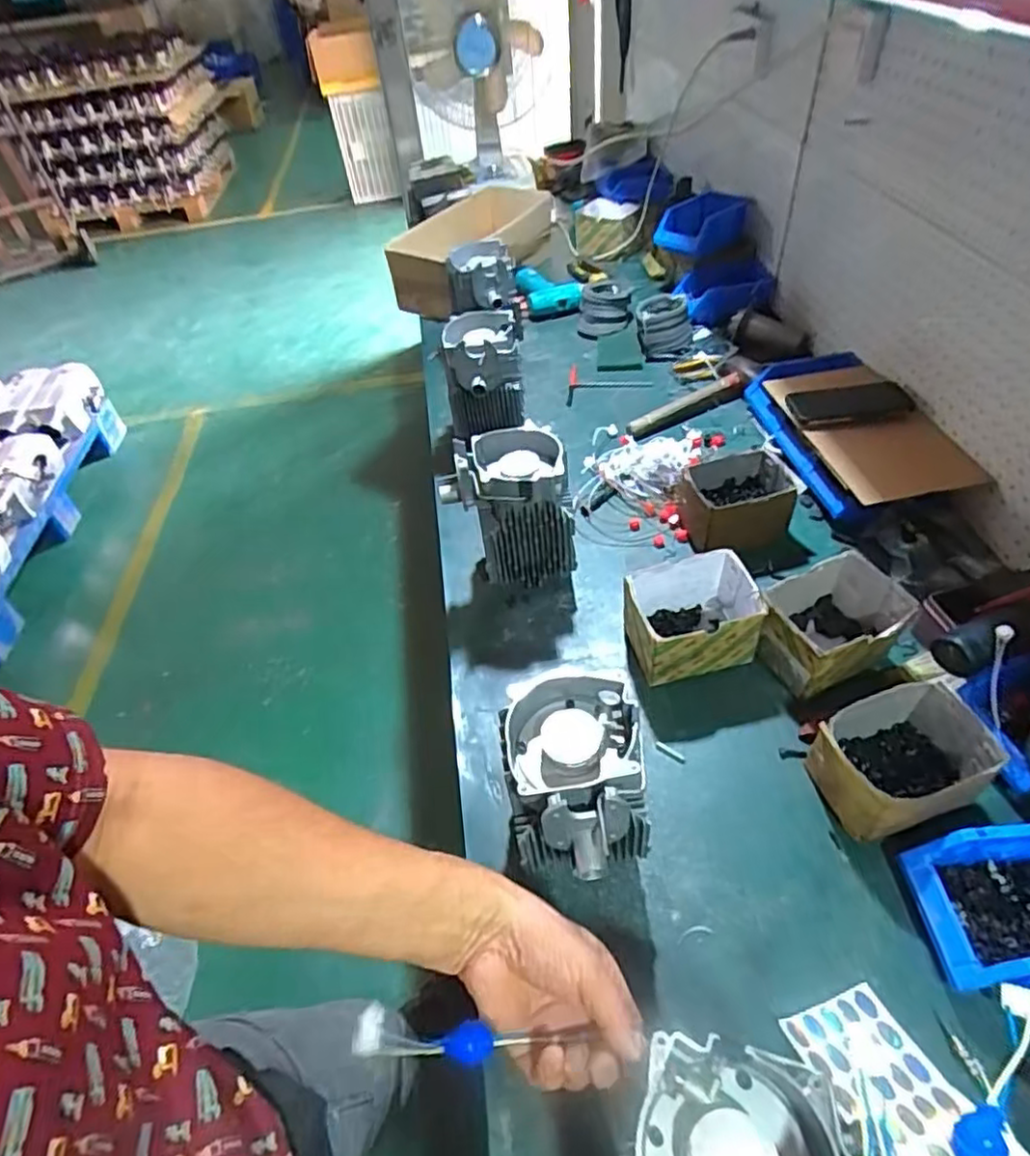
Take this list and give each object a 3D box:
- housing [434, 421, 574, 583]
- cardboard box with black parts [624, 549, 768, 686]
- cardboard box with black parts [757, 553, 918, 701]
[{"bbox_3d":[-0.009,-0.085,0.901,0.159,0.190,0.117,-14,47,-7],"label":"housing"},{"bbox_3d":[0.214,0.049,0.827,0.149,0.099,0.124,-8,47,-1],"label":"cardboard box with black parts"},{"bbox_3d":[0.376,0.057,0.799,0.166,0.100,0.118,-27,50,-18],"label":"cardboard box with black parts"}]

